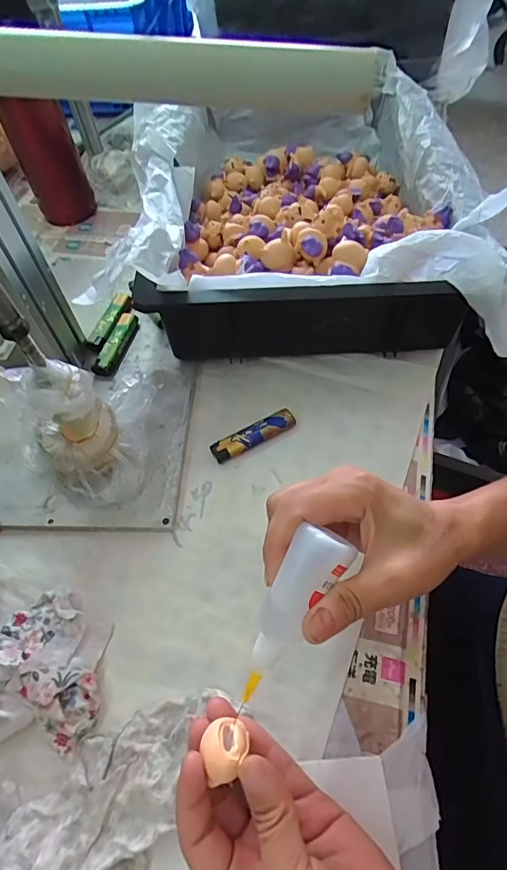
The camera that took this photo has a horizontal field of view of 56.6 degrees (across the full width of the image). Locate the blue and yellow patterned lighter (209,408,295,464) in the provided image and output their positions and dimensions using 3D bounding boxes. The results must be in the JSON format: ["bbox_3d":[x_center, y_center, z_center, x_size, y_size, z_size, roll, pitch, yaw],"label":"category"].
[{"bbox_3d":[0.000,0.000,0.424,0.079,0.010,0.021,-28,58,-15],"label":"blue and yellow patterned lighter"}]

